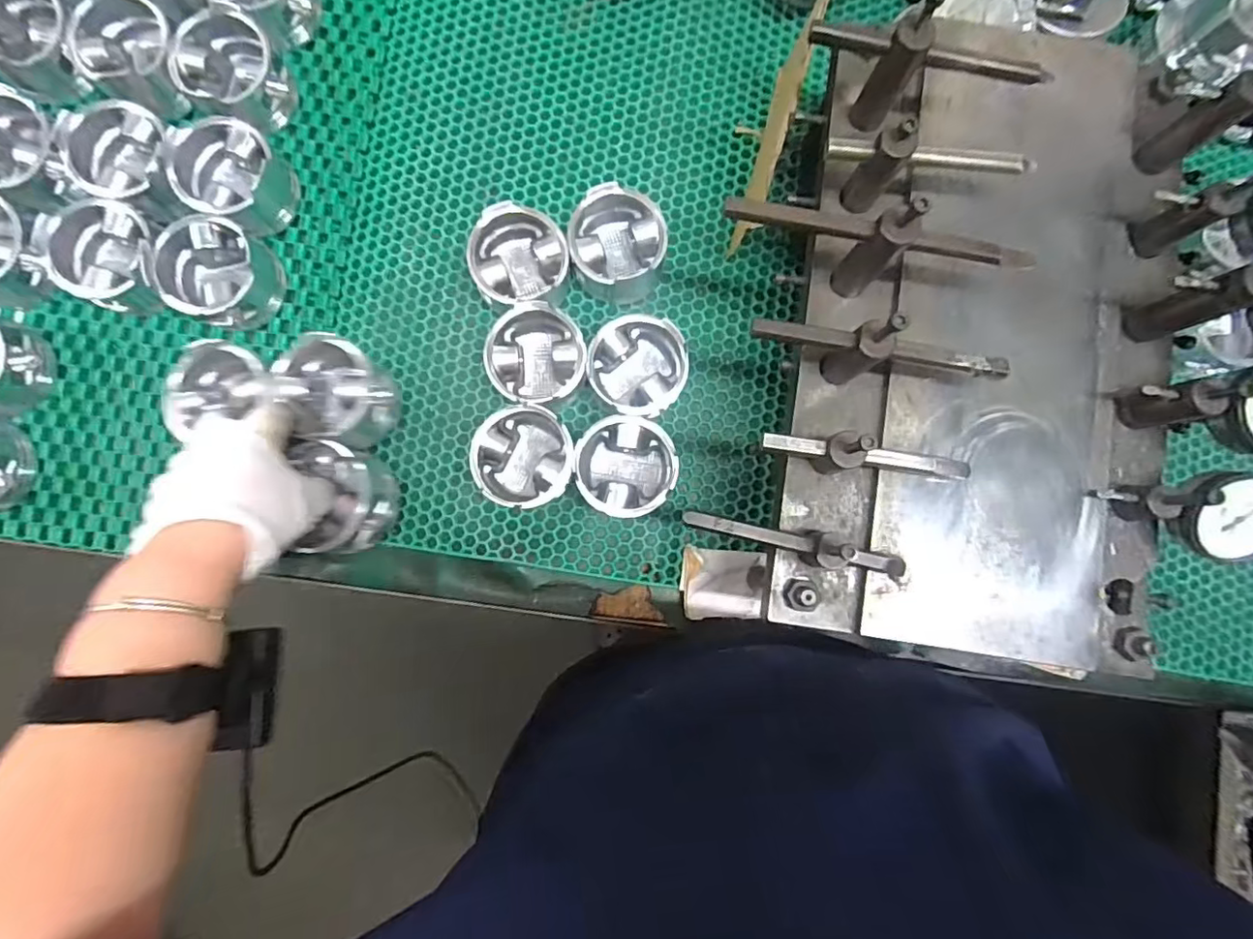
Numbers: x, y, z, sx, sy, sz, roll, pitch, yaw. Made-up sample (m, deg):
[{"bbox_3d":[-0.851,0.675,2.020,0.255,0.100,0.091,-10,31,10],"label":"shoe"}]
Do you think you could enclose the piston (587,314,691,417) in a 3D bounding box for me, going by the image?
[{"bbox_3d":[0.009,-0.079,0.460,0.074,0.056,0.077,0,84,-3],"label":"piston"}]

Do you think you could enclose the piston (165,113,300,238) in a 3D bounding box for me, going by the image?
[{"bbox_3d":[-0.320,-0.238,0.465,0.079,0.046,0.075,0,84,-3],"label":"piston"}]

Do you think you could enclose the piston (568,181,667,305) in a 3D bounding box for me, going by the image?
[{"bbox_3d":[-0.005,-0.186,0.471,0.082,0.053,0.088,-1,84,-3],"label":"piston"}]

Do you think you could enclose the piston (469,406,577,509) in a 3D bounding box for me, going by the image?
[{"bbox_3d":[-0.081,-0.011,0.455,0.077,0.049,0.083,0,84,-3],"label":"piston"}]

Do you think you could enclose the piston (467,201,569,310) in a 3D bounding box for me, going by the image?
[{"bbox_3d":[-0.089,-0.168,0.468,0.074,0.057,0.074,0,84,-3],"label":"piston"}]

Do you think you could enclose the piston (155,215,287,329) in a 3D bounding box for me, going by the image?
[{"bbox_3d":[-0.326,-0.159,0.457,0.080,0.046,0.077,0,84,-3],"label":"piston"}]

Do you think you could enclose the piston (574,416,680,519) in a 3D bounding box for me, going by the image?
[{"bbox_3d":[-0.001,0.000,0.456,0.075,0.051,0.075,-1,84,-3],"label":"piston"}]

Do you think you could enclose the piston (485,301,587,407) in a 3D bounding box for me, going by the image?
[{"bbox_3d":[-0.072,-0.090,0.460,0.079,0.052,0.078,0,84,-3],"label":"piston"}]

